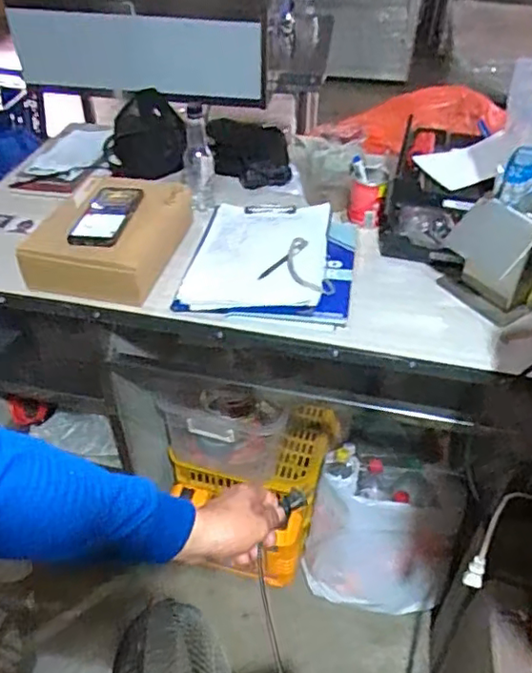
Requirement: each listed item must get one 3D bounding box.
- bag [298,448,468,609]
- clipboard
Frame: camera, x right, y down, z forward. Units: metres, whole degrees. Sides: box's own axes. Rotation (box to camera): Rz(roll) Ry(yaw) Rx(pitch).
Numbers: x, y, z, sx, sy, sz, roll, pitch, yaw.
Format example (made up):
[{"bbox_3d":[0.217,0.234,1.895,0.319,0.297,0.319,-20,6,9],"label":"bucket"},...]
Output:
[{"bbox_3d":[0.274,0.472,1.431,0.331,0.262,0.256,13,44,13],"label":"bag"},{"bbox_3d":[-0.015,-0.144,1.033,0.231,0.022,0.298,2,47,8],"label":"clipboard"}]

